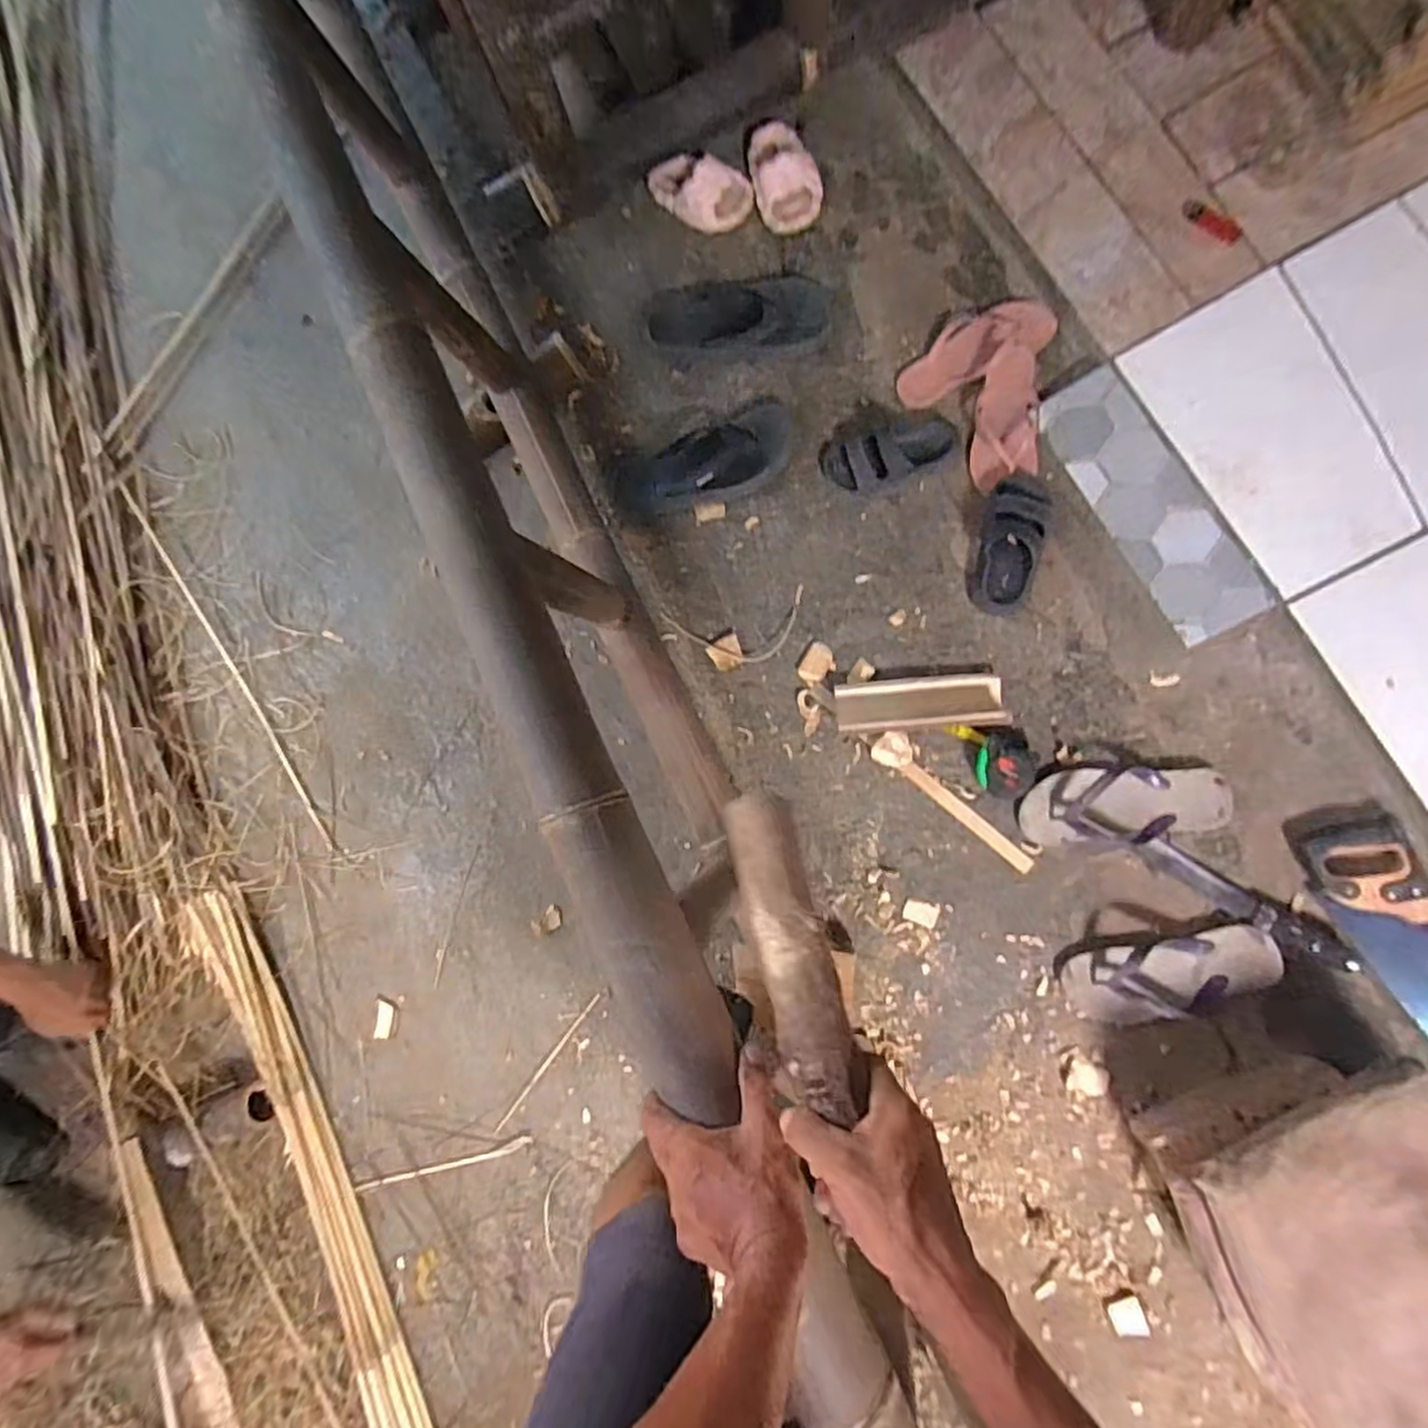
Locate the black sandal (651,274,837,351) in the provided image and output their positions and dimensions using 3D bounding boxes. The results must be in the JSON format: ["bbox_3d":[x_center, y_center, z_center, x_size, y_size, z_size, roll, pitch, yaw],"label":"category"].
[{"bbox_3d":[0.032,-0.620,1.078,0.296,0.046,0.102,2,86,10],"label":"black sandal"}]

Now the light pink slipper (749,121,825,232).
[{"bbox_3d":[0.107,-0.841,1.070,0.101,0.050,0.168,-14,84,8],"label":"light pink slipper"}]

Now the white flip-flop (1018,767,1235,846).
[{"bbox_3d":[0.553,0.125,0.939,0.256,0.043,0.109,-7,84,15],"label":"white flip-flop"}]

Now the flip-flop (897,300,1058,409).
[{"bbox_3d":[0.378,-0.533,1.025,0.223,0.048,0.096,-25,82,7],"label":"flip-flop"}]

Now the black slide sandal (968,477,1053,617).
[{"bbox_3d":[0.413,-0.235,0.970,0.091,0.060,0.189,10,106,4],"label":"black slide sandal"}]

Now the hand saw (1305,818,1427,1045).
[{"bbox_3d":[0.883,0.343,0.854,0.103,0.026,0.444,-28,84,21],"label":"hand saw"}]

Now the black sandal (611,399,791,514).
[{"bbox_3d":[-0.018,-0.391,1.093,0.295,0.041,0.133,-22,81,6],"label":"black sandal"}]

